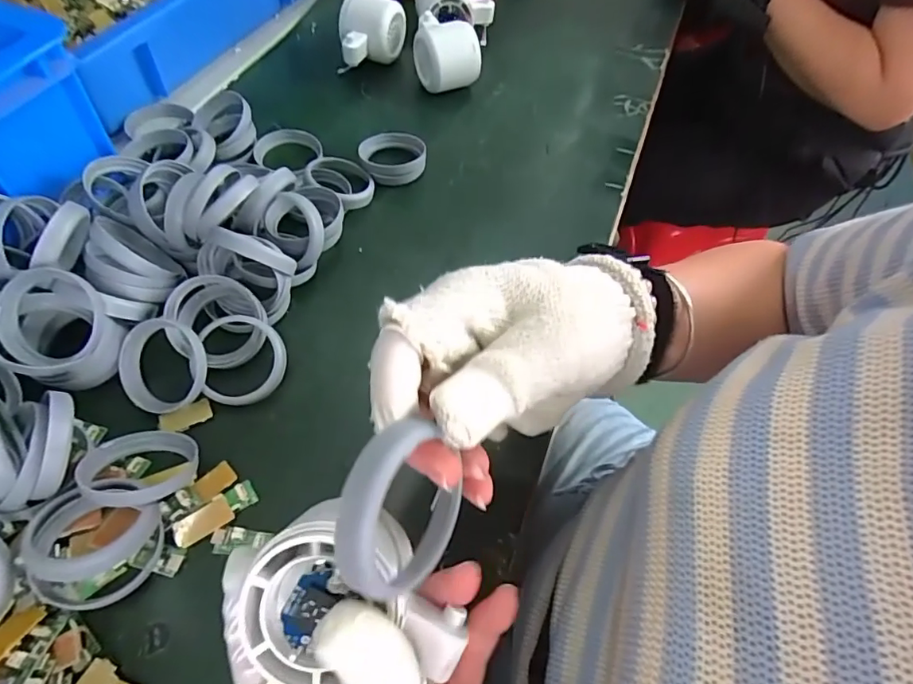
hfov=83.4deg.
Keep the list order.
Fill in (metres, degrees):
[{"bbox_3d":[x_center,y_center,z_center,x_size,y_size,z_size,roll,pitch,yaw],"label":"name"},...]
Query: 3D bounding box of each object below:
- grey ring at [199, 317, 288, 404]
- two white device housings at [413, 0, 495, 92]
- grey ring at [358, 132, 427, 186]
[{"bbox_3d":[-0.139,0.011,0.338,0.051,0.006,0.058,-3,86,-18],"label":"grey ring"},{"bbox_3d":[-0.002,-0.326,0.539,0.083,0.053,0.146,2,58,-4],"label":"two white device housings"},{"bbox_3d":[-0.056,-0.165,0.457,0.057,0.025,0.057,2,58,-4],"label":"grey ring"}]

